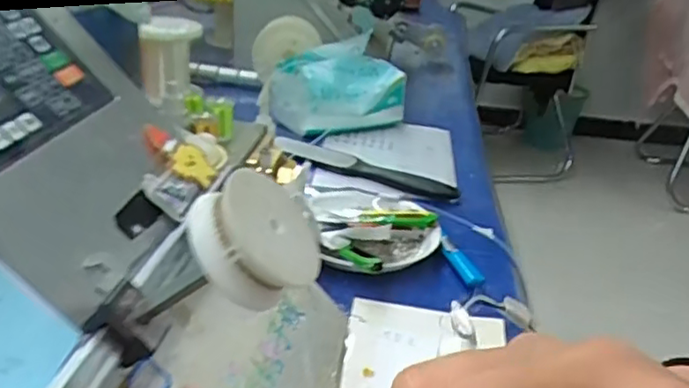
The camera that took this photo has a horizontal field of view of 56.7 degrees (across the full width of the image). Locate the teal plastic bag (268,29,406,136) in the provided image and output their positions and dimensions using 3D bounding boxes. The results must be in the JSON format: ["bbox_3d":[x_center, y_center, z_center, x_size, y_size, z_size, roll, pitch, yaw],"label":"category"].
[{"bbox_3d":[-0.002,-0.136,0.824,0.165,0.108,0.094,-17,34,-38],"label":"teal plastic bag"}]

